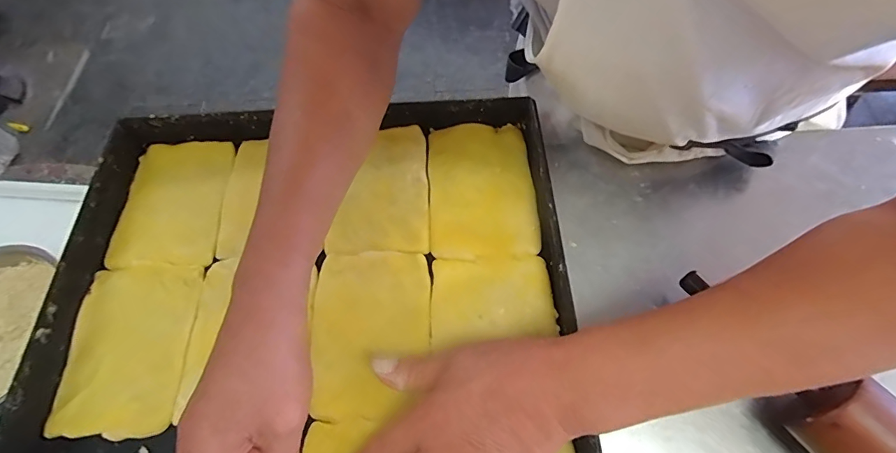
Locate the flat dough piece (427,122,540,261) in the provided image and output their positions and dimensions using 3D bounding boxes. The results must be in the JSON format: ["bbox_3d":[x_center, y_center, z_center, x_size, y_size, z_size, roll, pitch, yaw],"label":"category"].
[{"bbox_3d":[0.031,-0.039,0.419,0.098,0.008,0.154,-4,61,2],"label":"flat dough piece"}]

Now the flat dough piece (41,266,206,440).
[{"bbox_3d":[-0.262,0.098,0.352,0.092,0.010,0.135,-7,61,0],"label":"flat dough piece"}]

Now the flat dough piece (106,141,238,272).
[{"bbox_3d":[-0.268,-0.027,0.419,0.097,0.010,0.144,-5,61,1],"label":"flat dough piece"}]

